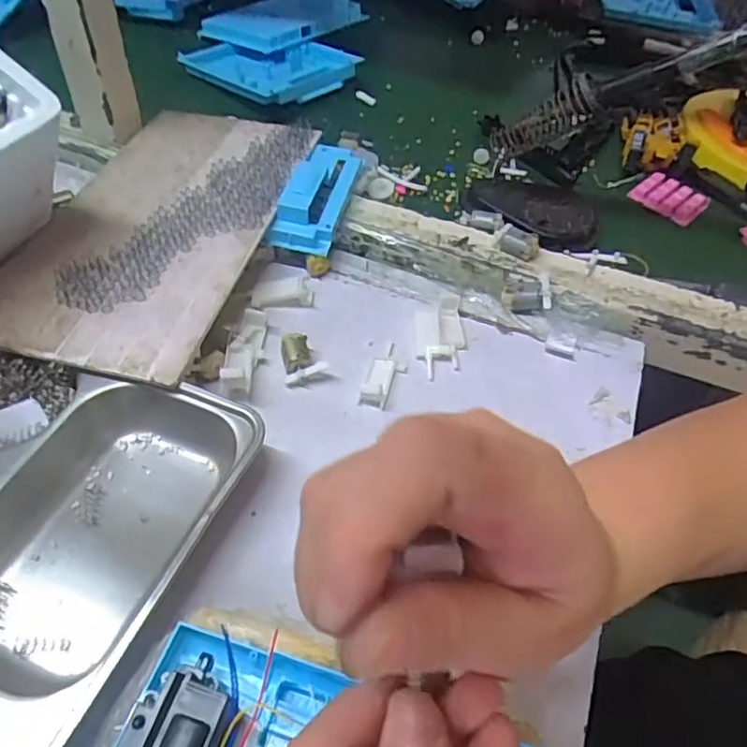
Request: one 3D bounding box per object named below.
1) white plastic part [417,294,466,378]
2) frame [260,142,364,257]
[{"bbox_3d":[0.048,-0.028,0.440,0.035,0.013,0.067,3,51,-4],"label":"white plastic part"},{"bbox_3d":[-0.044,-0.143,0.500,0.045,0.043,0.121,14,51,6],"label":"frame"}]

